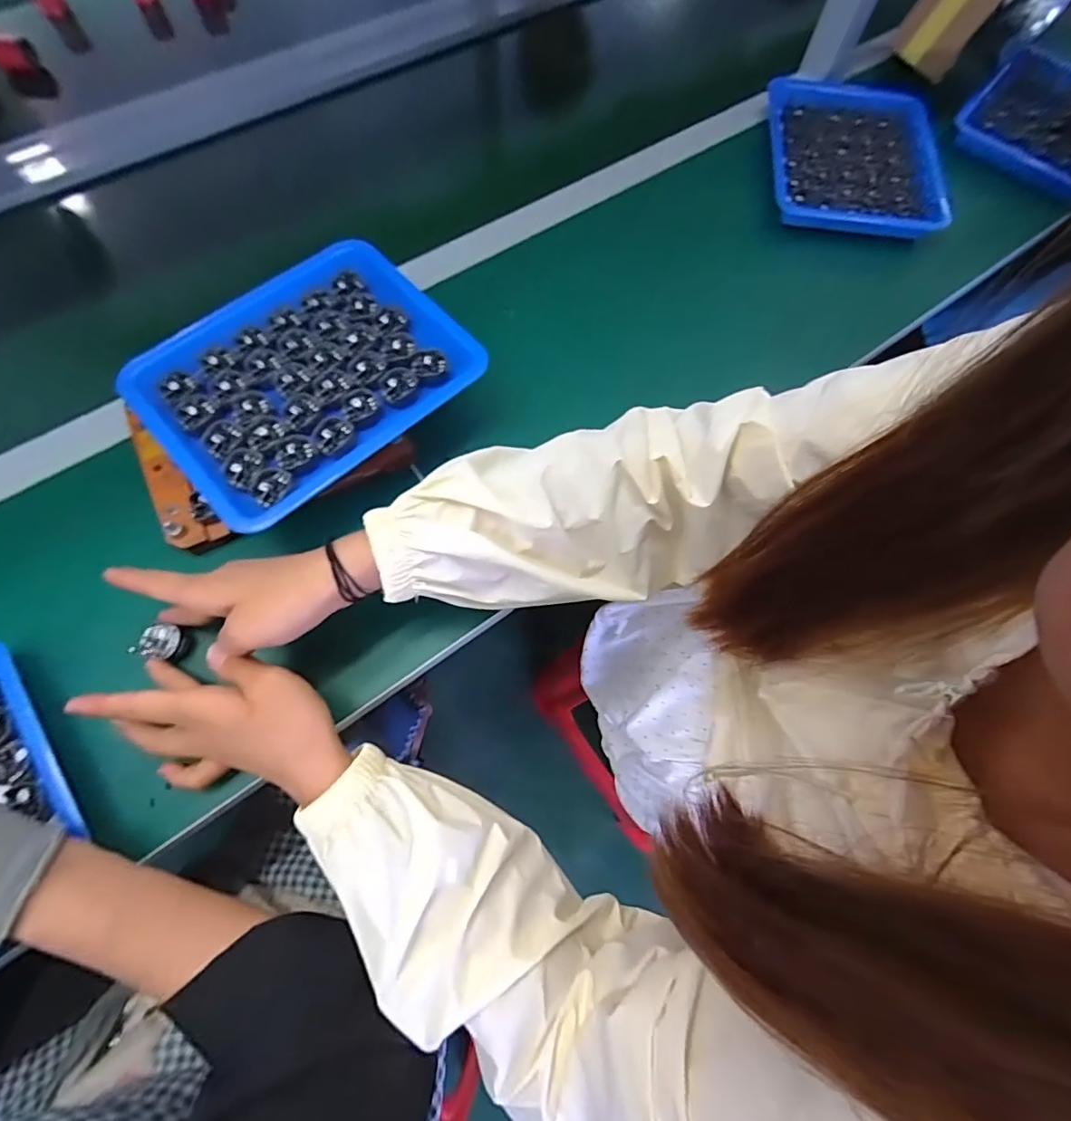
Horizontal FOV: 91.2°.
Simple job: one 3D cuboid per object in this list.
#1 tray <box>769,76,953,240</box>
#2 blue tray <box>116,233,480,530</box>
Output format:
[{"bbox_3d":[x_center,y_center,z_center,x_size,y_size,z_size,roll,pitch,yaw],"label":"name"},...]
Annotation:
[{"bbox_3d":[0.358,-0.463,0.587,0.175,0.029,0.246,5,68,1],"label":"tray"},{"bbox_3d":[-0.174,-0.145,0.396,0.218,0.027,0.175,-38,73,-15],"label":"blue tray"}]

